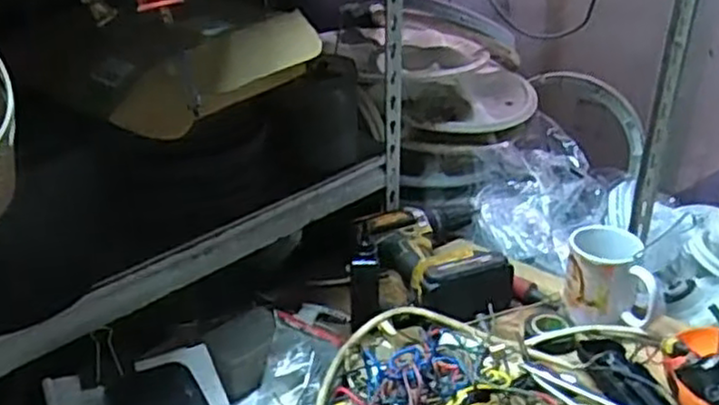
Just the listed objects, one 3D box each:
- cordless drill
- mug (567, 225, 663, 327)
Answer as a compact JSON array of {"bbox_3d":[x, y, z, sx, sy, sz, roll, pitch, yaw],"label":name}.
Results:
[{"bbox_3d":[0.109,0.063,0.903,0.163,0.068,0.245,-6,29,-11],"label":"cordless drill"},{"bbox_3d":[0.293,0.087,0.821,0.096,0.085,0.082,7,29,13],"label":"mug"}]

